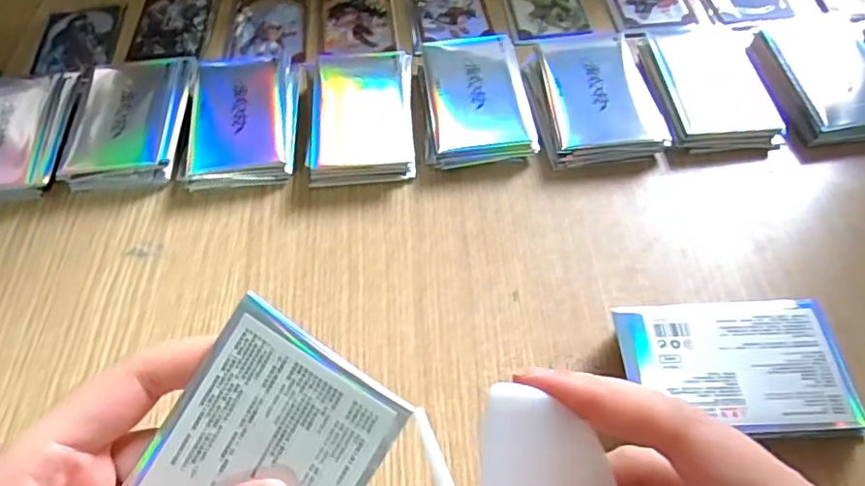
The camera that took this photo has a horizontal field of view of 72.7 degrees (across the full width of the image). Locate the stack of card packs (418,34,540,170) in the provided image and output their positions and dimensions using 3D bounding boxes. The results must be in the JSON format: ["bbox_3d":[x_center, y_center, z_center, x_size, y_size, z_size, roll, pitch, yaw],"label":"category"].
[{"bbox_3d":[0.026,-0.093,0.378,0.065,0.024,0.097,-6,55,-1],"label":"stack of card packs"}]

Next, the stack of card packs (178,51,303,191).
[{"bbox_3d":[-0.120,-0.078,0.373,0.068,0.023,0.093,-3,55,1],"label":"stack of card packs"}]

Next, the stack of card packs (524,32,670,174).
[{"bbox_3d":[0.099,-0.093,0.375,0.073,0.021,0.098,-7,55,-2],"label":"stack of card packs"}]

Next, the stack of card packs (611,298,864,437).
[{"bbox_3d":[0.136,0.059,0.269,0.096,0.024,0.065,-4,55,0],"label":"stack of card packs"}]

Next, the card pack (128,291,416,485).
[{"bbox_3d":[-0.054,0.069,0.160,0.057,0.004,0.093,32,86,14],"label":"card pack"}]

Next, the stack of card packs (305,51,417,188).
[{"bbox_3d":[-0.044,-0.081,0.373,0.064,0.024,0.092,-4,55,0],"label":"stack of card packs"}]

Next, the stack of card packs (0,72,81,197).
[{"bbox_3d":[-0.265,-0.072,0.376,0.067,0.021,0.100,-6,55,-1],"label":"stack of card packs"}]

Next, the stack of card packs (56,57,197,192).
[{"bbox_3d":[-0.191,-0.077,0.376,0.071,0.022,0.093,-5,55,0],"label":"stack of card packs"}]

